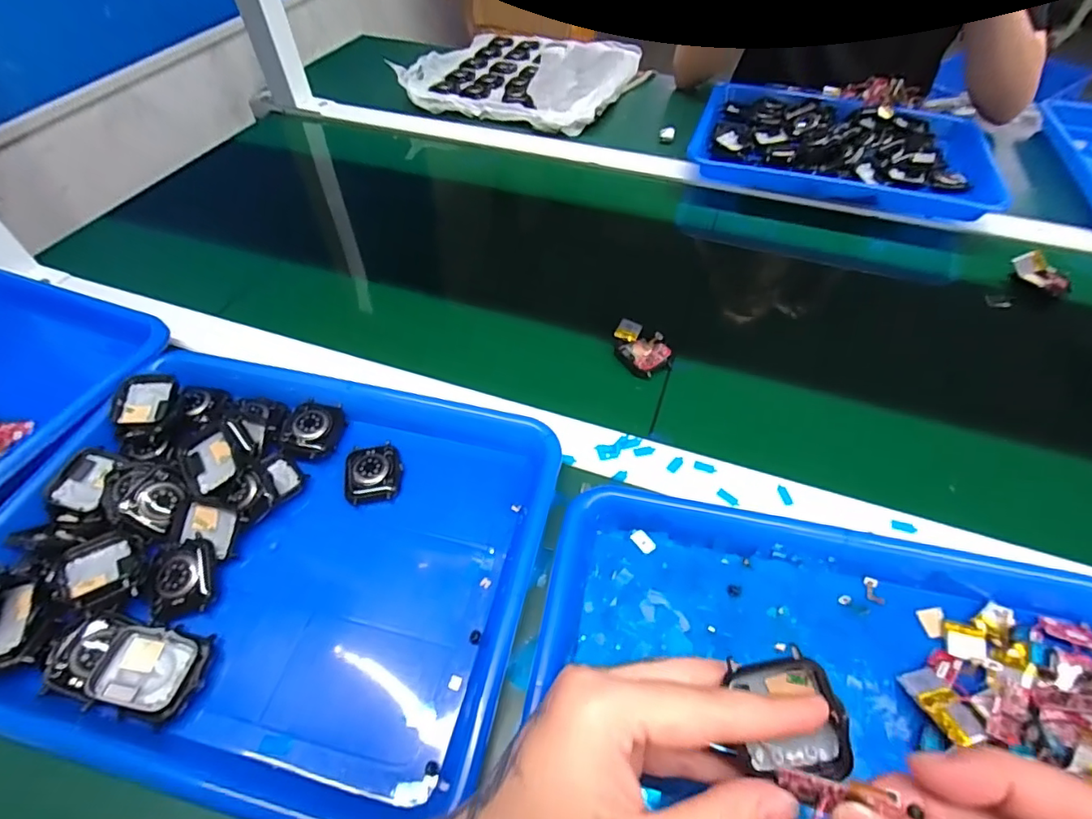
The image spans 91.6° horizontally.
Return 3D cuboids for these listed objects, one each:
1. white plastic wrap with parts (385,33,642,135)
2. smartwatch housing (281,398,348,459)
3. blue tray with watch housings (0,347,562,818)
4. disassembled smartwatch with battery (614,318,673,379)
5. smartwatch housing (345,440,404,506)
[{"bbox_3d":[-0.026,-0.512,0.796,0.287,0.033,0.297,17,55,13],"label":"white plastic wrap with parts"},{"bbox_3d":[-0.169,0.013,0.387,0.038,0.015,0.041,11,53,8],"label":"smartwatch housing"},{"bbox_3d":[-0.173,0.081,0.336,0.330,0.033,0.258,10,53,8],"label":"blue tray with watch housings"},{"bbox_3d":[0.081,-0.050,0.455,0.055,0.007,0.043,29,74,17],"label":"disassembled smartwatch with battery"},{"bbox_3d":[-0.120,0.043,0.370,0.038,0.008,0.043,-10,53,-7],"label":"smartwatch housing"}]

